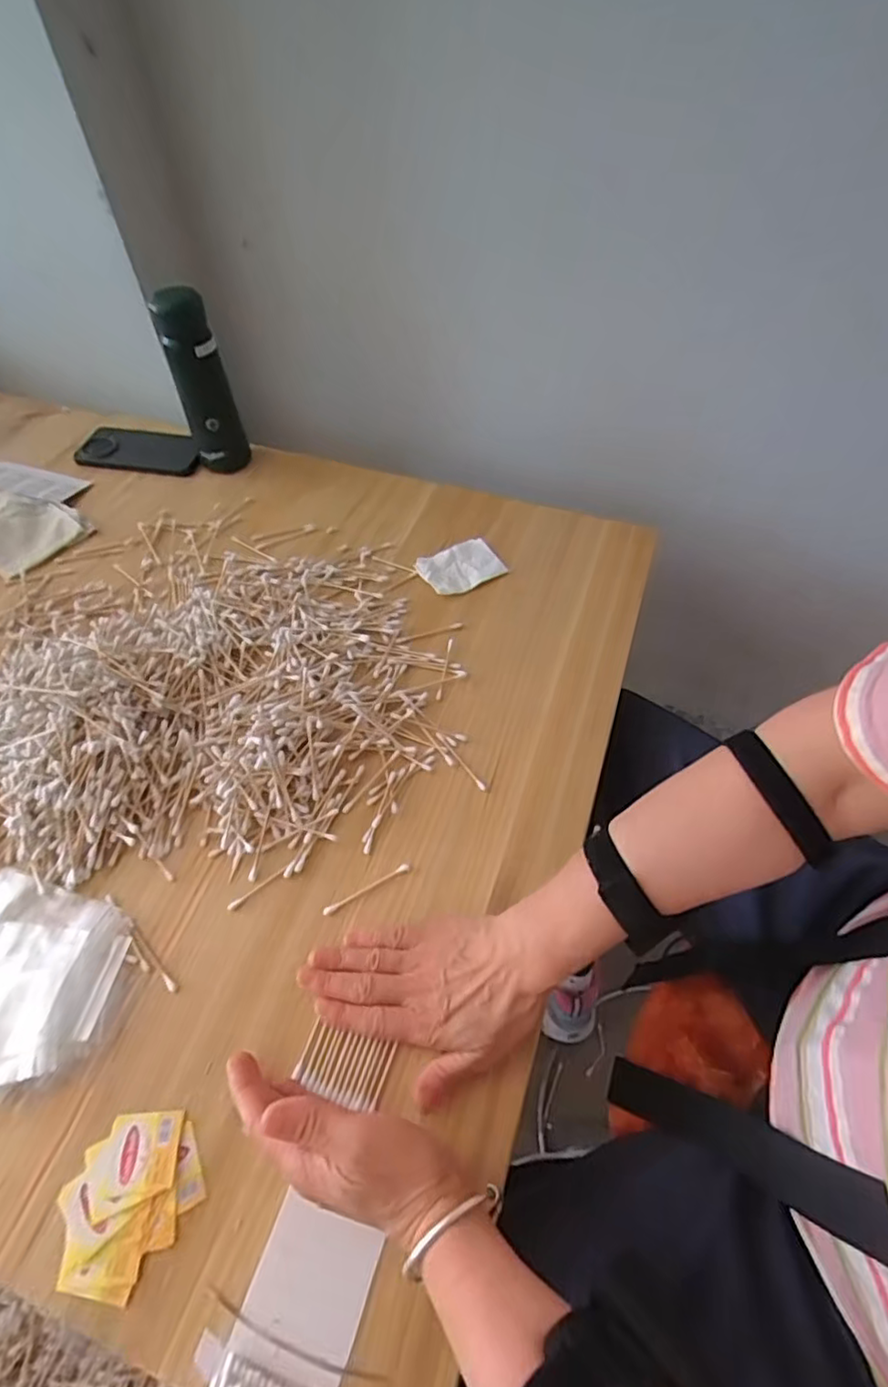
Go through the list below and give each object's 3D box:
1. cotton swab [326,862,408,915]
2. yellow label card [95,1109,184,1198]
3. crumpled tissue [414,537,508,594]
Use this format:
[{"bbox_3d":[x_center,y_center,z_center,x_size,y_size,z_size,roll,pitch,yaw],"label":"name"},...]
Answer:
[{"bbox_3d":[-0.058,0.148,0.457,0.071,0.004,0.007,-25,60,-15],"label":"cotton swab"},{"bbox_3d":[-0.186,0.281,0.368,0.043,0.004,0.039,-2,49,-4],"label":"yellow label card"},{"bbox_3d":[0.017,-0.136,0.645,0.080,0.008,0.060,-27,60,-16],"label":"crumpled tissue"}]

